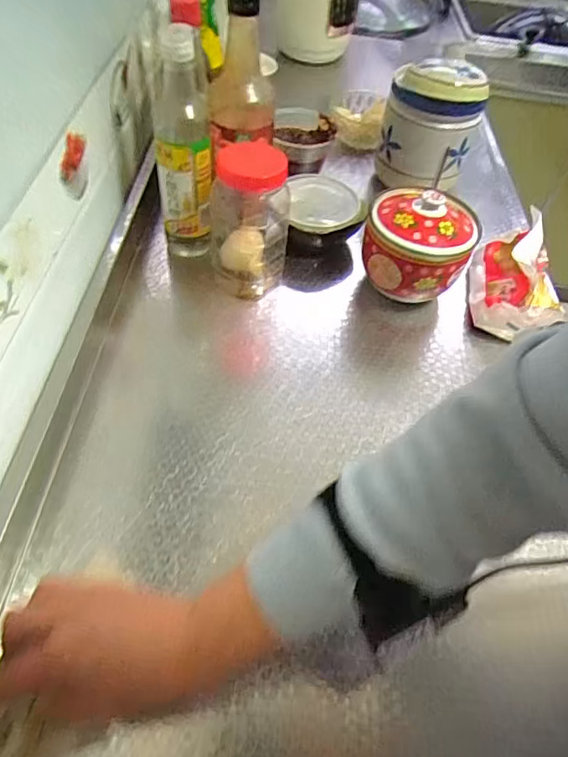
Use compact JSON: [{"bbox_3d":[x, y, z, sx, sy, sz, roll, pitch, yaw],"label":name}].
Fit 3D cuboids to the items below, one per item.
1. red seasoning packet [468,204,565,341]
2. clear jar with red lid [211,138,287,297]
[{"bbox_3d":[0.278,-0.116,0.606,0.098,0.083,0.153,12,51,3],"label":"red seasoning packet"},{"bbox_3d":[-0.038,-0.175,0.568,0.079,0.167,0.084,3,52,-4],"label":"clear jar with red lid"}]

